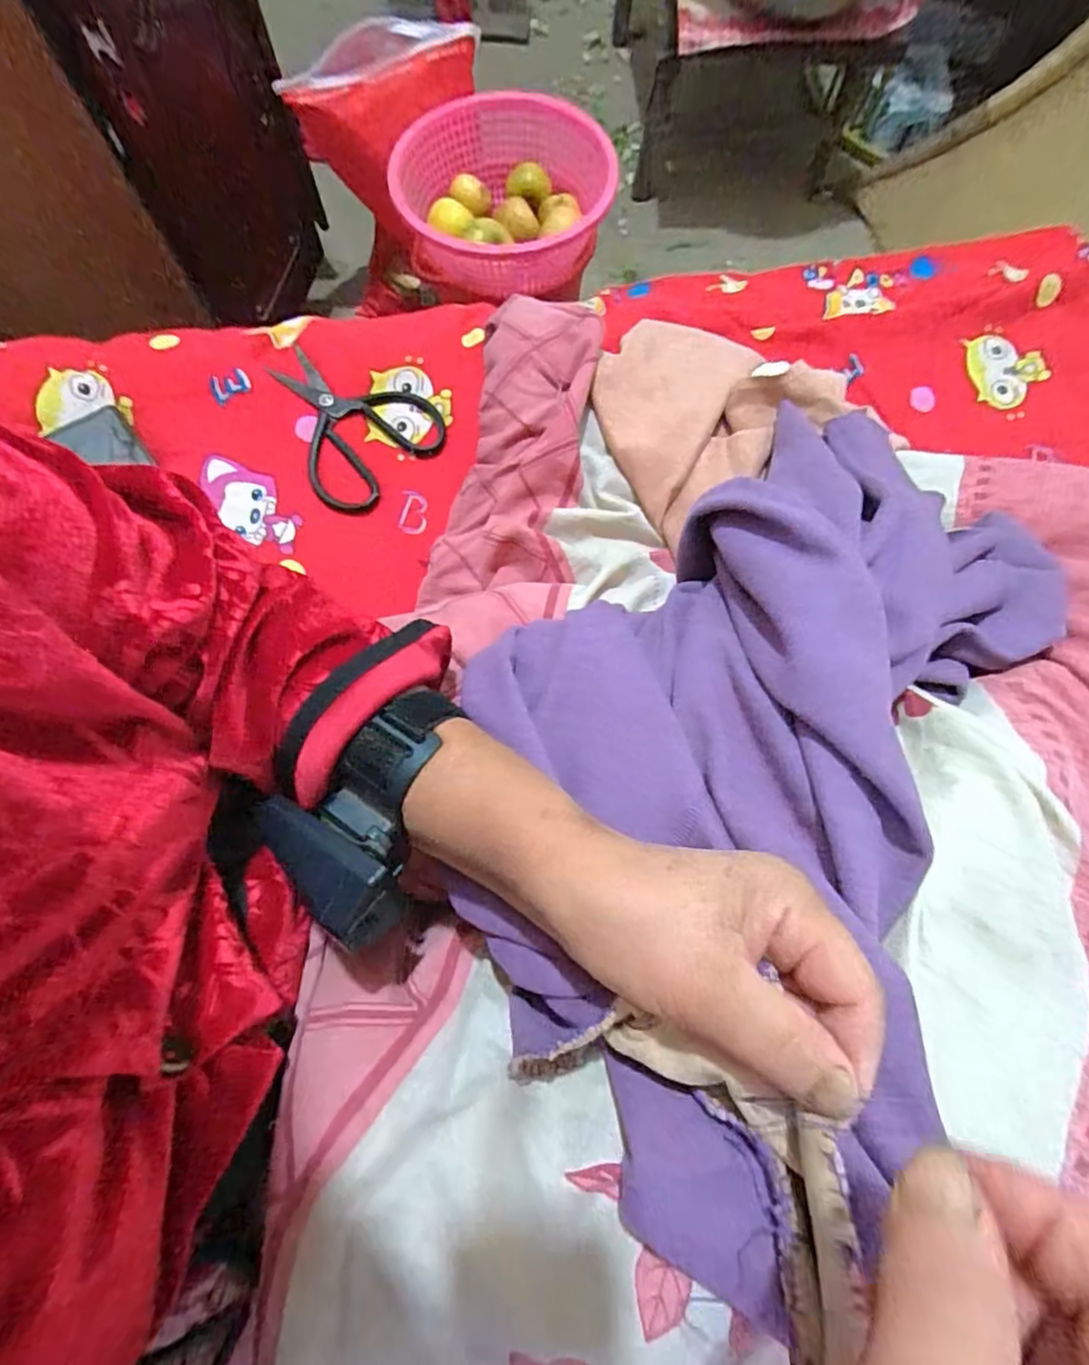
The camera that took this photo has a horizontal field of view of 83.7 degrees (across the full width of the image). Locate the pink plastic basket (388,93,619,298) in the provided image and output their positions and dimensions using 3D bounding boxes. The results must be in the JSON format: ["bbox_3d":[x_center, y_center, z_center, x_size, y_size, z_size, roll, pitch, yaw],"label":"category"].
[{"bbox_3d":[-0.056,-0.688,0.865,0.299,0.120,0.286,1,73,0],"label":"pink plastic basket"}]

